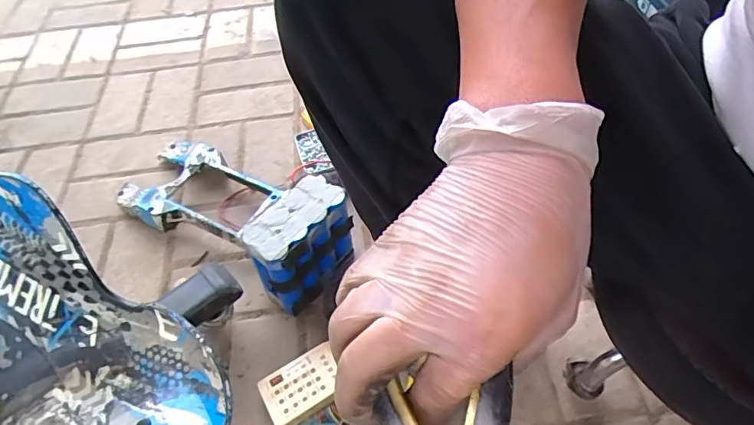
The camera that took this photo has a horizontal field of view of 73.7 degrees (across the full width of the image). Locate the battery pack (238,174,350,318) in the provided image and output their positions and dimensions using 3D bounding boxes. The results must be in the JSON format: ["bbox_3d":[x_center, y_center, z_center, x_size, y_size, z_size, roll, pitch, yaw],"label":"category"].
[{"bbox_3d":[-0.095,0.041,0.658,0.068,0.134,0.140,32,61,26],"label":"battery pack"}]

